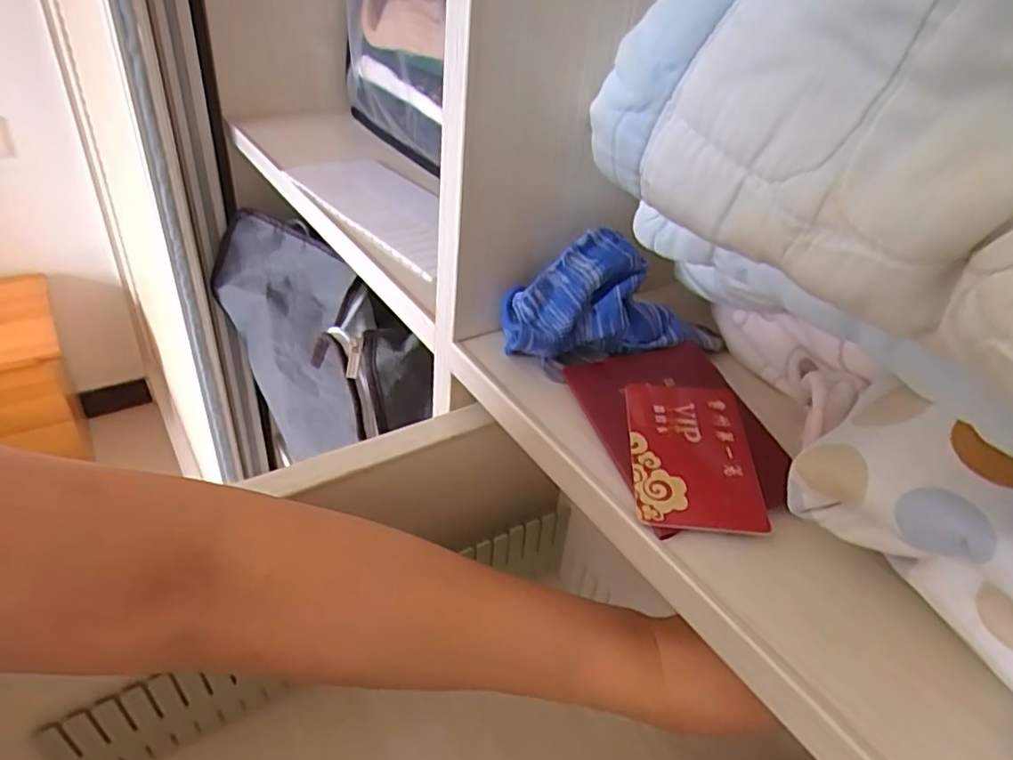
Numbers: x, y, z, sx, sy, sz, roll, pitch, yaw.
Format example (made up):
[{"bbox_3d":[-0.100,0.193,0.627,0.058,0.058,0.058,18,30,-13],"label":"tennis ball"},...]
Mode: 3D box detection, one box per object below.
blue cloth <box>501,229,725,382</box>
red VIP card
[{"bbox_3d":[0.059,-0.044,0.351,0.127,0.058,0.050,-6,37,-17],"label":"blue cloth"},{"bbox_3d":[0.084,0.032,0.292,0.055,0.004,0.084,5,43,0],"label":"red VIP card"}]

